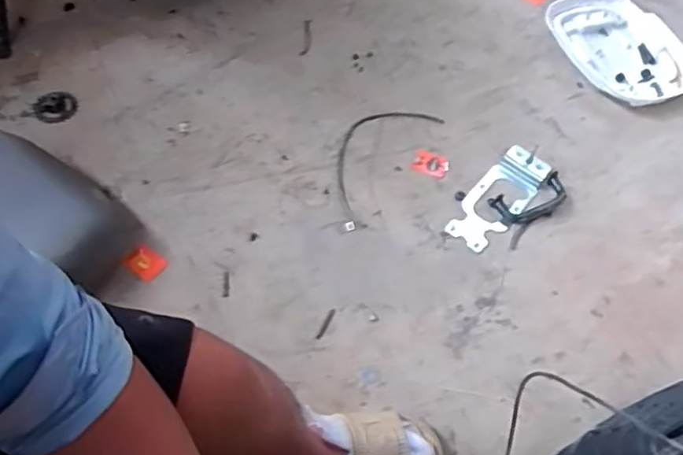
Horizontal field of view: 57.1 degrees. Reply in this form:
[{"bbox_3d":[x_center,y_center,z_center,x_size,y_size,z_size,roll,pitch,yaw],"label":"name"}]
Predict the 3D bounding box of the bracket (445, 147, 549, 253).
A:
[{"bbox_3d":[0.307,-0.061,1.232,0.101,0.025,0.251,39,63,18],"label":"bracket"}]

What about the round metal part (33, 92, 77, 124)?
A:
[{"bbox_3d":[-0.575,-0.241,1.261,0.081,0.009,0.080,-12,60,-13],"label":"round metal part"}]

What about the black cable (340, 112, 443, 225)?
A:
[{"bbox_3d":[0.065,-0.159,1.289,0.142,0.010,0.322,36,62,16],"label":"black cable"}]

